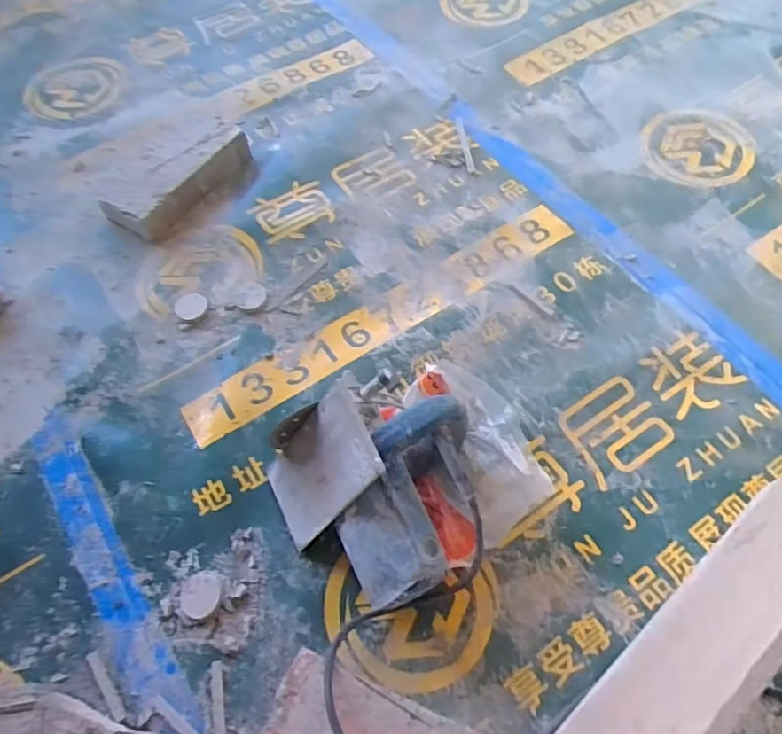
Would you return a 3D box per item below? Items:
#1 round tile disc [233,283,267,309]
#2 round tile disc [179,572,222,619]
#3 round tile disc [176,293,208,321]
[{"bbox_3d":[-0.182,-0.093,0.761,0.038,0.004,0.041,-1,60,2],"label":"round tile disc"},{"bbox_3d":[-0.187,0.225,0.579,0.040,0.005,0.042,-1,60,2],"label":"round tile disc"},{"bbox_3d":[-0.257,-0.078,0.756,0.042,0.004,0.039,-1,60,2],"label":"round tile disc"}]

